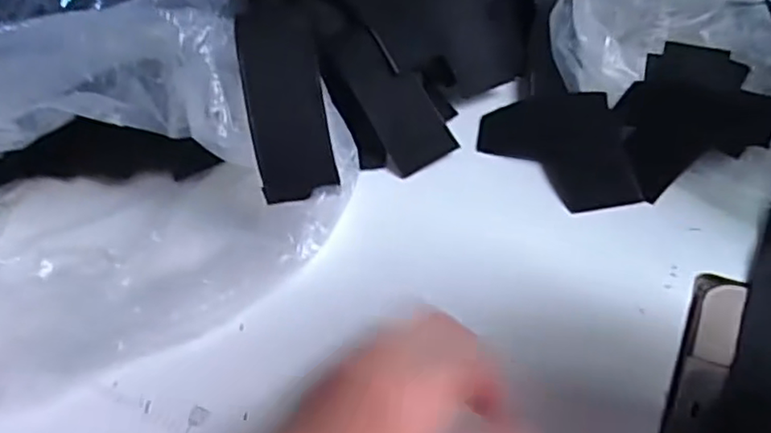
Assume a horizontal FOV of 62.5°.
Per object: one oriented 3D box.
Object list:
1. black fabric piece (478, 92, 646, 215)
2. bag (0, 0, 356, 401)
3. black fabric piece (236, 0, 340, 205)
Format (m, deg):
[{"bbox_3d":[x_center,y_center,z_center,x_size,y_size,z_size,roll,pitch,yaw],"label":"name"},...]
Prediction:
[{"bbox_3d":[0.126,-0.050,0.480,0.101,0.006,0.120,-12,51,15],"label":"black fabric piece"},{"bbox_3d":[-0.194,-0.021,0.413,0.338,0.128,0.216,-16,44,-9],"label":"bag"},{"bbox_3d":[-0.064,-0.077,0.411,0.051,0.131,0.013,-9,4,-1],"label":"black fabric piece"}]

